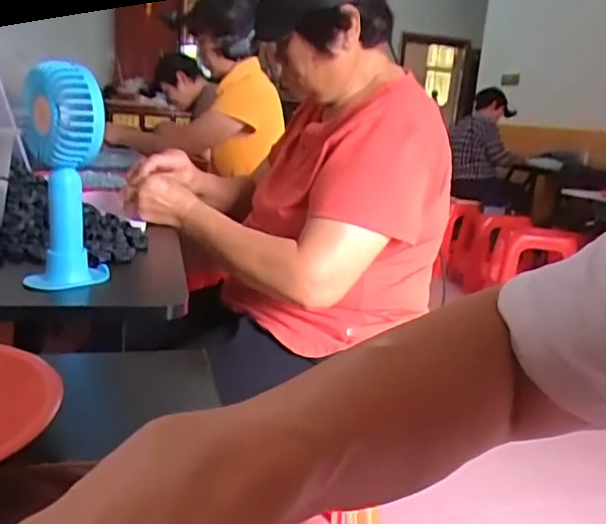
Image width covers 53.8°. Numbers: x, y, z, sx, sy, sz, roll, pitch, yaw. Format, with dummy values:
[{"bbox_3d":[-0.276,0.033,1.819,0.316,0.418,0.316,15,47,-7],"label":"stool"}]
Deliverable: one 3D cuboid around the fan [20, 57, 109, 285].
[{"bbox_3d":[-0.250,-0.090,0.624,0.073,0.220,0.107,-2,17,-25],"label":"fan"}]

